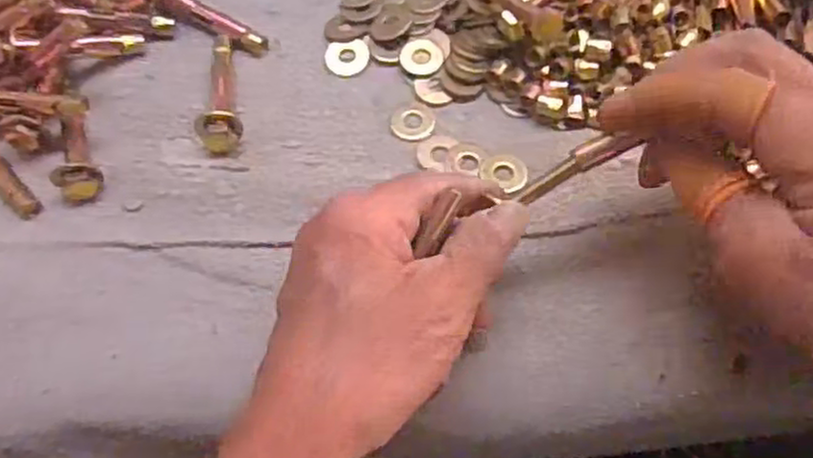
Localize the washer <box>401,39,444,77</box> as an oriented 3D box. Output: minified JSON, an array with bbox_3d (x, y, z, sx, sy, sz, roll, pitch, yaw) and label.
[{"bbox_3d":[0.007,-0.081,0.349,0.020,0.004,0.019,-2,62,3],"label":"washer"}]

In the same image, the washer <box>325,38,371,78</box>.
[{"bbox_3d":[-0.029,-0.083,0.356,0.022,0.004,0.020,-4,62,2],"label":"washer"}]

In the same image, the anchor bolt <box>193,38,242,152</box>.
[{"bbox_3d":[-0.086,-0.063,0.339,0.018,0.013,0.063,-10,62,-1],"label":"anchor bolt"}]

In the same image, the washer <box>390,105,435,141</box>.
[{"bbox_3d":[0.003,-0.049,0.337,0.020,0.004,0.019,-3,62,3],"label":"washer"}]

